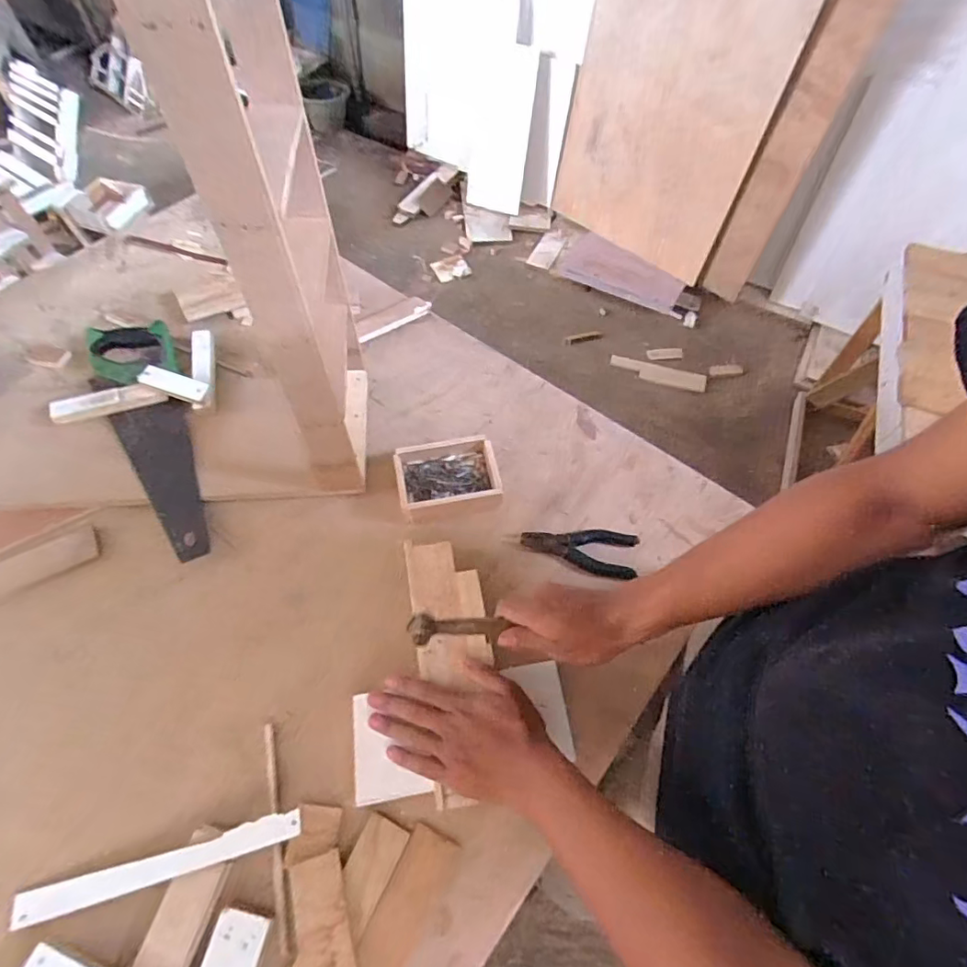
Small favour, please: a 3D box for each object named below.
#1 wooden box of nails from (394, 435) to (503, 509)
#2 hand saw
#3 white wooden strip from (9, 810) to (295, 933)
[{"bbox_3d":[-0.048,-0.009,0.709,0.132,0.039,0.098,-10,59,-8],"label":"wooden box of nails"},{"bbox_3d":[-0.468,-0.078,0.745,0.108,0.038,0.429,-21,61,-17],"label":"hand saw"},{"bbox_3d":[-0.296,0.350,0.486,0.257,0.010,0.026,-17,47,-2],"label":"white wooden strip"}]

